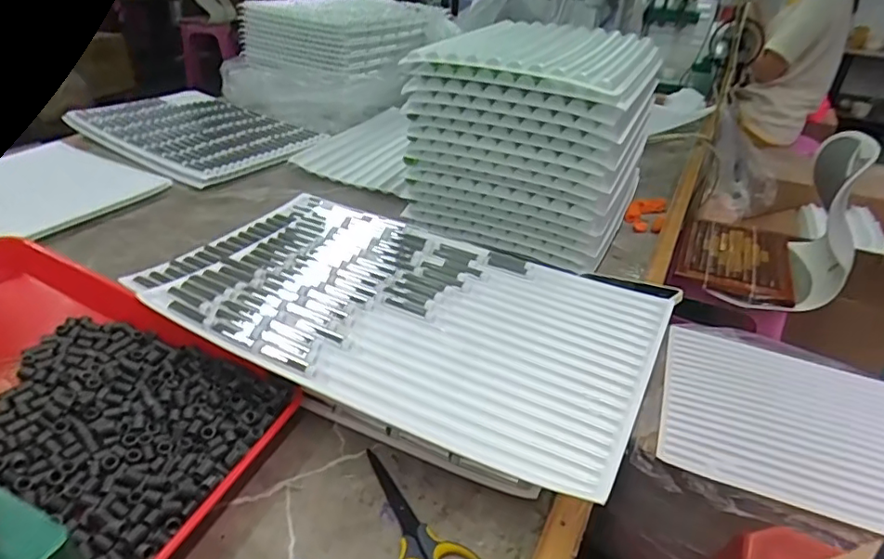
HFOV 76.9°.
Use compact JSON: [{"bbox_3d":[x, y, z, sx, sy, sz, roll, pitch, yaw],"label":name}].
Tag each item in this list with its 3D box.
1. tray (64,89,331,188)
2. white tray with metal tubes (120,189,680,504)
[{"bbox_3d":[-0.540,-0.328,1.231,0.508,0.039,0.354,23,37,28],"label":"tray"},{"bbox_3d":[-0.053,0.021,0.627,0.547,0.022,0.333,18,35,21],"label":"white tray with metal tubes"}]

